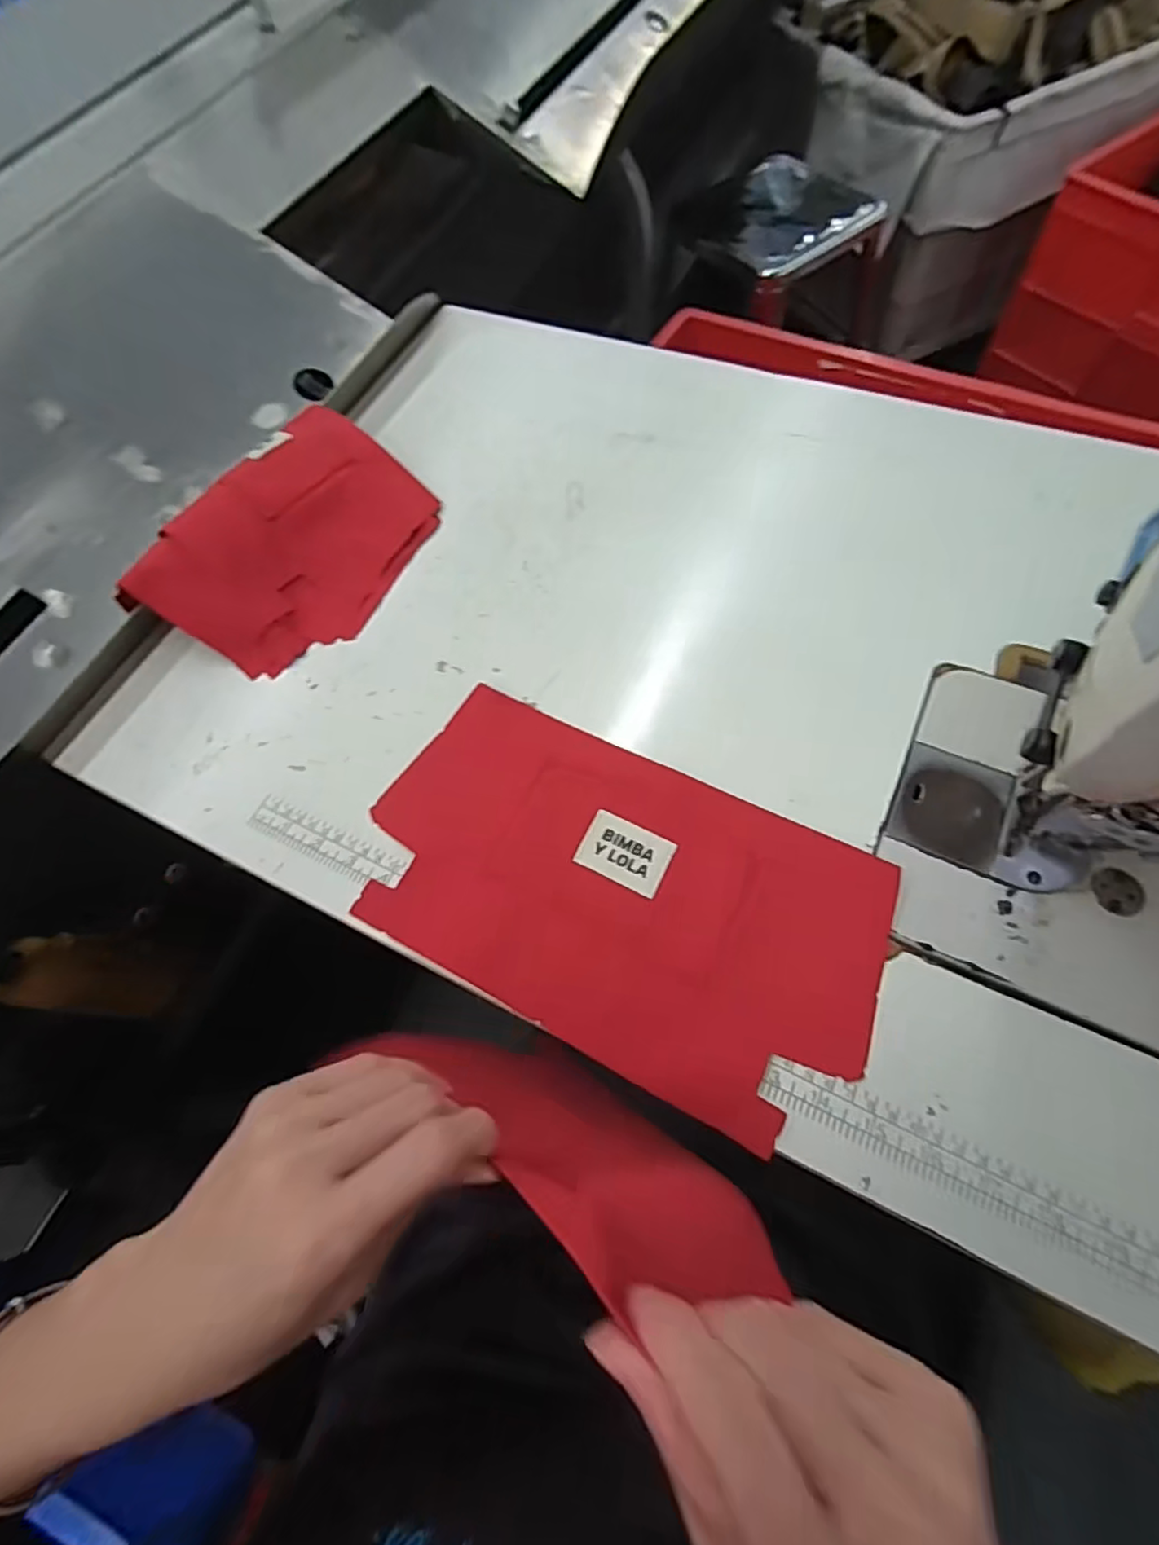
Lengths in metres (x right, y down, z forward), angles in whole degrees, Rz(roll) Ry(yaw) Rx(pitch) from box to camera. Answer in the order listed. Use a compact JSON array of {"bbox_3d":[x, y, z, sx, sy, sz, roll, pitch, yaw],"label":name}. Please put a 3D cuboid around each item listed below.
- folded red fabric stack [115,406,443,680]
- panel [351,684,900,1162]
[{"bbox_3d":[-0.196,-0.166,0.442,0.135,0.041,0.201,27,69,14],"label":"folded red fabric stack"},{"bbox_3d":[0.017,0.062,0.346,0.277,0.007,0.158,24,72,16],"label":"panel"}]

